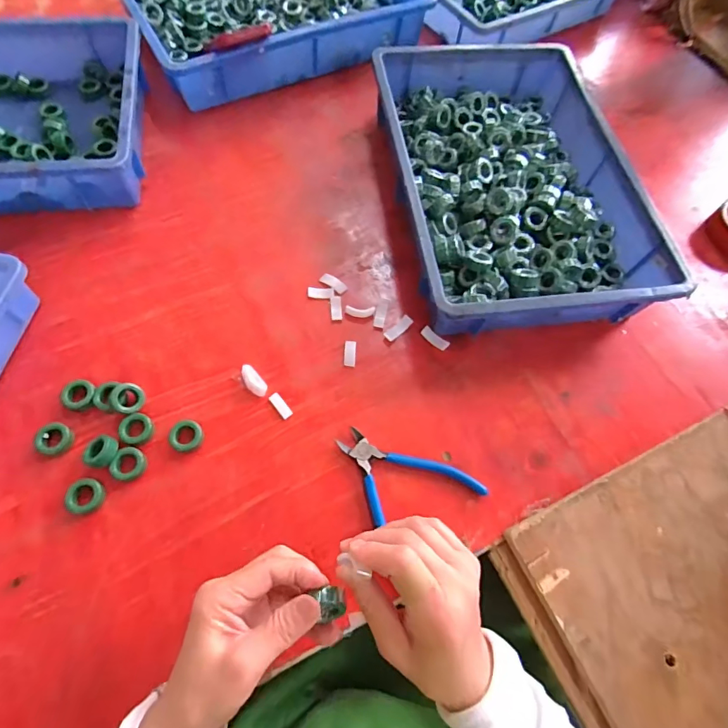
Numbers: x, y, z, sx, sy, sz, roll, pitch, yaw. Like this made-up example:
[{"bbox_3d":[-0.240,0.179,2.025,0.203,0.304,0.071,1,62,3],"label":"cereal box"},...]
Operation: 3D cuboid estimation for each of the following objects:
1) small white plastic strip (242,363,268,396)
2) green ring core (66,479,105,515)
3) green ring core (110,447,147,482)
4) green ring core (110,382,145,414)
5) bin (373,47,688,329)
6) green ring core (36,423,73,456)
[{"bbox_3d":[-0.118,0.018,0.468,0.018,0.009,0.037,-36,72,-18],"label":"small white plastic strip"},{"bbox_3d":[-0.258,0.123,0.405,0.030,0.011,0.031,1,64,-3],"label":"green ring core"},{"bbox_3d":[-0.226,0.097,0.419,0.029,0.011,0.031,27,69,-7],"label":"green ring core"},{"bbox_3d":[-0.238,0.035,0.441,0.007,0.032,0.030,-11,64,40],"label":"green ring core"},{"bbox_3d":[0.183,-0.246,0.580,0.288,0.080,0.443,-6,65,-7],"label":"bin"},{"bbox_3d":[-0.303,0.074,0.428,0.031,0.011,0.030,1,64,-3],"label":"green ring core"}]

